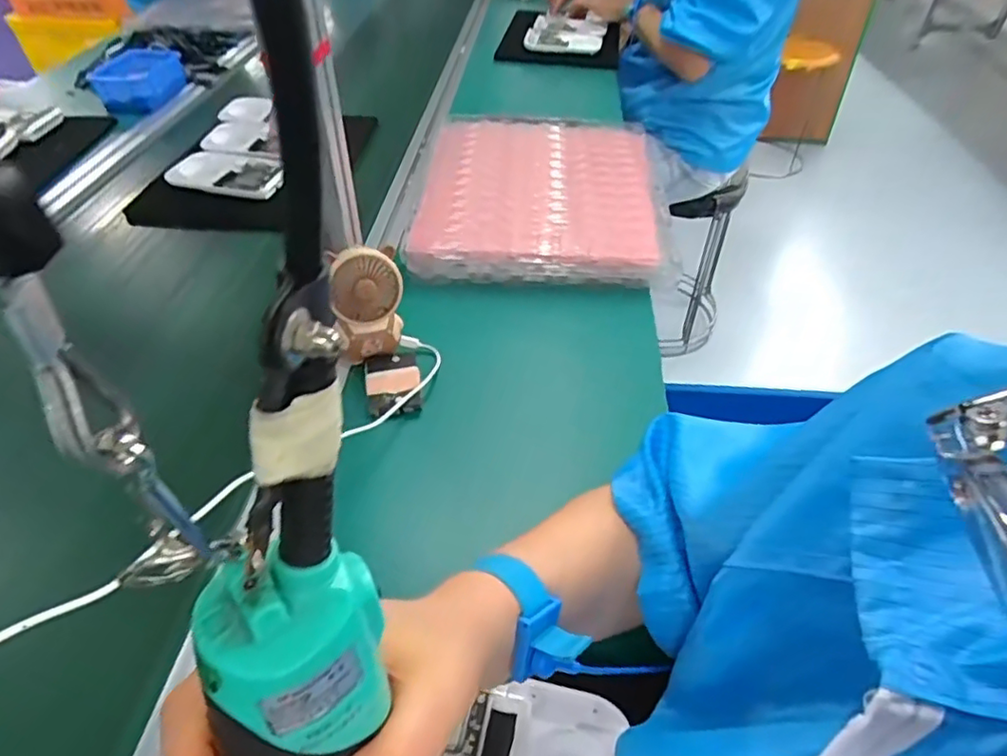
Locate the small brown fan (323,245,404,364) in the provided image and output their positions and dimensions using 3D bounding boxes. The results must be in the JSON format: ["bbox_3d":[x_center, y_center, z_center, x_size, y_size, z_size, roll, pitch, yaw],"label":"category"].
[{"bbox_3d":[-0.125,-0.068,0.550,0.068,0.088,0.053,-12,51,-12],"label":"small brown fan"}]

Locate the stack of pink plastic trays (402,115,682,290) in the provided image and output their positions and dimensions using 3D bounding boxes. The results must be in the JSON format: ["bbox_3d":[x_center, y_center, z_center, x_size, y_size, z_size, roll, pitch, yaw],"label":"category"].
[{"bbox_3d":[0.054,-0.241,0.768,0.313,0.043,0.352,7,50,3],"label":"stack of pink plastic trays"}]

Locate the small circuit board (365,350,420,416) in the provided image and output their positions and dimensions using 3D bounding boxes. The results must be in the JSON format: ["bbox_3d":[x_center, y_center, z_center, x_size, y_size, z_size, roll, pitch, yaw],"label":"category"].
[{"bbox_3d":[-0.101,0.003,0.550,0.047,0.009,0.072,-9,51,-10],"label":"small circuit board"}]

